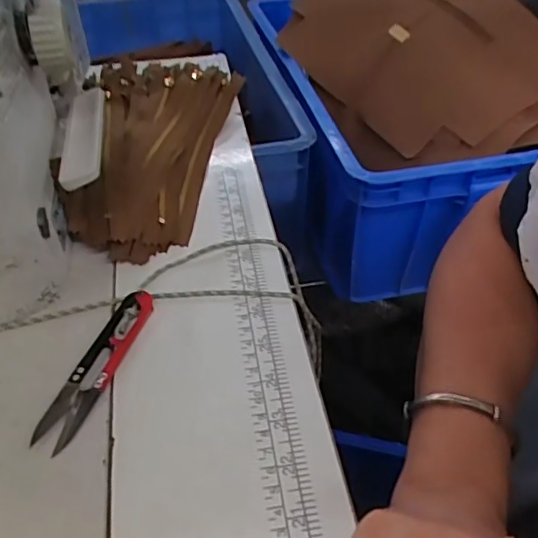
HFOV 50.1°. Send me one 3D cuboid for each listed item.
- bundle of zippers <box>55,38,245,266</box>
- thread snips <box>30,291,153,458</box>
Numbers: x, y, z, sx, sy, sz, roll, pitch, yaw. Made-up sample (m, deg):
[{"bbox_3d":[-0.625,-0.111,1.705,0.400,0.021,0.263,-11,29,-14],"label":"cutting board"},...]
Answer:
[{"bbox_3d":[-0.086,-0.110,0.470,0.137,0.049,0.252,-6,44,-5],"label":"bundle of zippers"},{"bbox_3d":[-0.096,0.052,0.323,0.022,0.010,0.103,13,45,15],"label":"thread snips"}]

